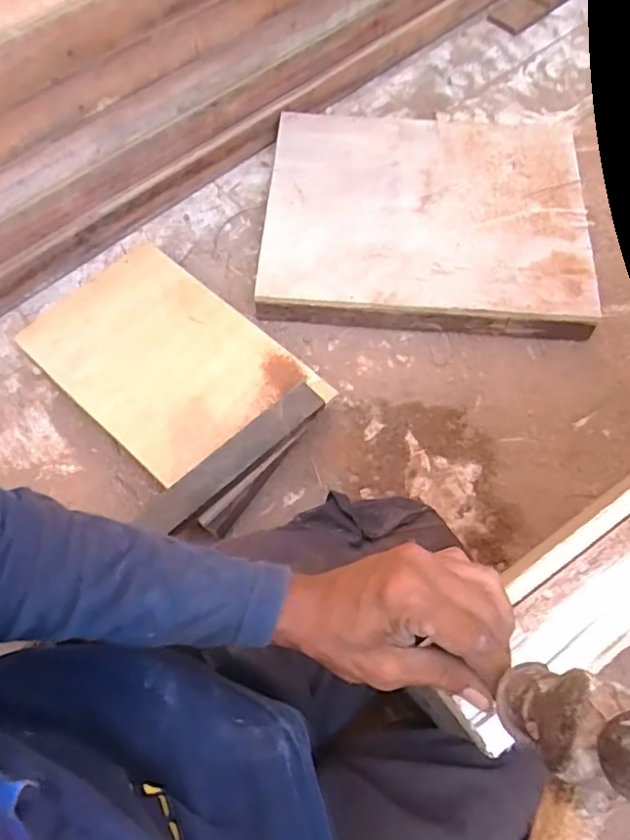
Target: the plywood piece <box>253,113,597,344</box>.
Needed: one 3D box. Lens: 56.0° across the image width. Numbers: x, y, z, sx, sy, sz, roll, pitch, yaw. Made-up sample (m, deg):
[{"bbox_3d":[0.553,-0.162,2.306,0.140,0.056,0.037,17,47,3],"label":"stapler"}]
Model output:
[{"bbox_3d":[0.179,-0.343,0.992,0.519,0.067,0.456,3,65,1],"label":"plywood piece"}]

